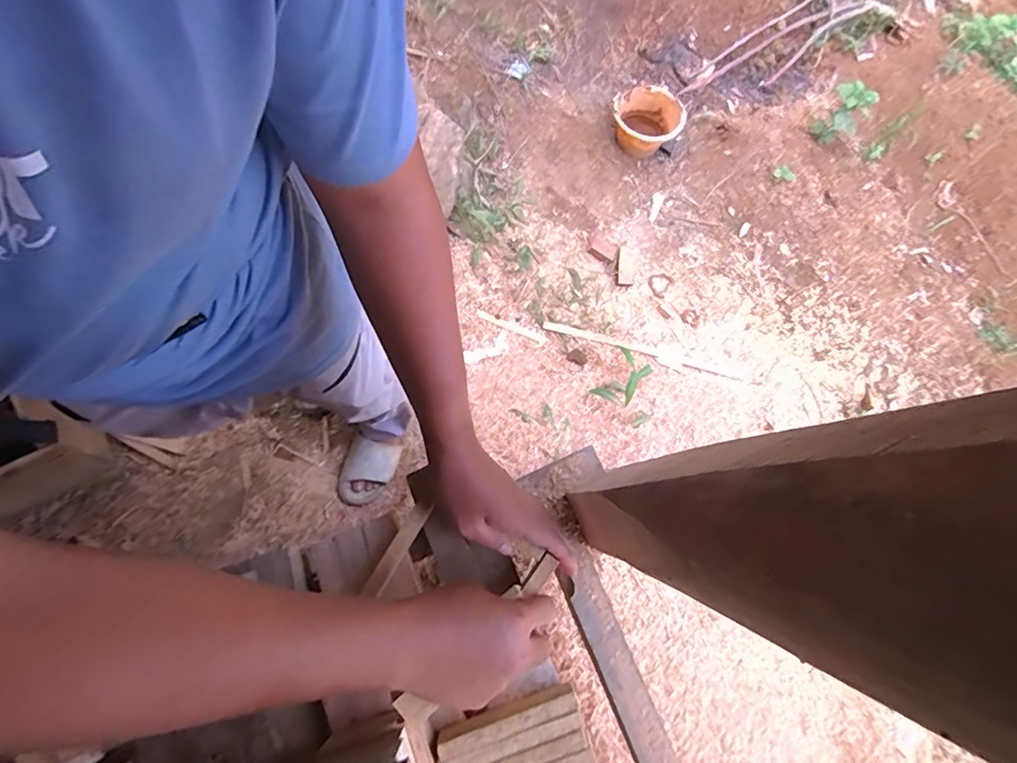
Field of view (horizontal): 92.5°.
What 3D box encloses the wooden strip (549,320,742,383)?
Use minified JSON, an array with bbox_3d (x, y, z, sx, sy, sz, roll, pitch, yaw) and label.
[{"bbox_3d":[0.488,-0.100,1.729,0.774,0.023,0.041,16,74,-10],"label":"wooden strip"}]

